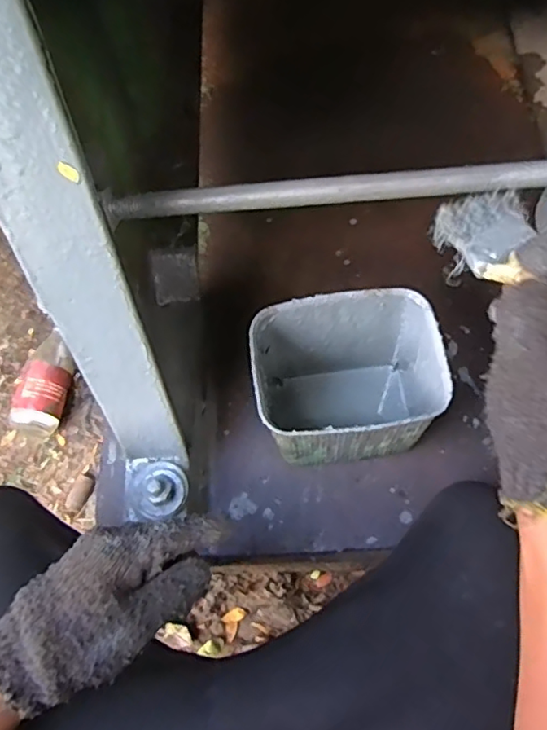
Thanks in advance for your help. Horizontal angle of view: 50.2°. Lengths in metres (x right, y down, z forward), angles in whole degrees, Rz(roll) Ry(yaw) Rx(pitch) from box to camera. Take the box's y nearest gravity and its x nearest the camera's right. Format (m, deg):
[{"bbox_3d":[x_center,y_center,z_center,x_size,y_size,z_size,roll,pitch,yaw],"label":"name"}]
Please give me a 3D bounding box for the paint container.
[{"bbox_3d":[0.068,0.025,0.559,0.149,0.169,0.119,-8,64,-1],"label":"paint container"}]

